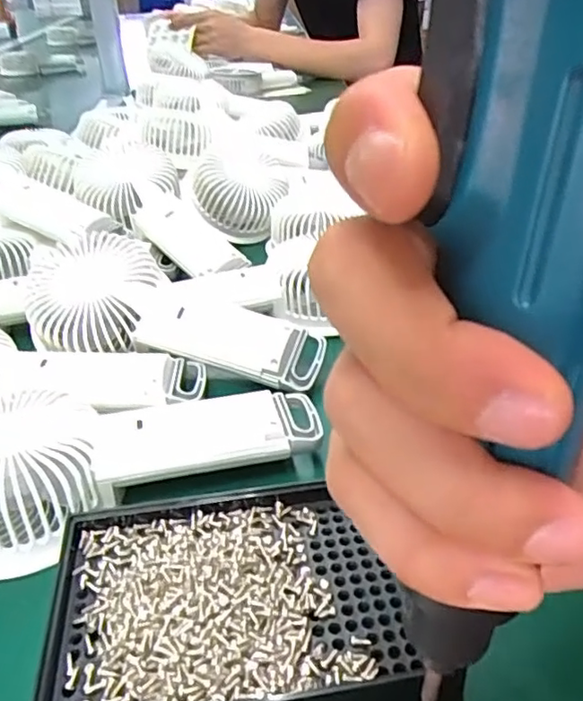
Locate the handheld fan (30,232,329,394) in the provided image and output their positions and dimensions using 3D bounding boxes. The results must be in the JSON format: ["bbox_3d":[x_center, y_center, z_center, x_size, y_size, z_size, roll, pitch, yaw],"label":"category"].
[{"bbox_3d":[-0.067,-0.021,0.357,0.174,0.044,0.071,18,36,2],"label":"handheld fan"}]

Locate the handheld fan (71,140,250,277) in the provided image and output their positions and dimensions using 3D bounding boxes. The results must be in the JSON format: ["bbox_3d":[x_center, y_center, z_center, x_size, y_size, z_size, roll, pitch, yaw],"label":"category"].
[{"bbox_3d":[-0.101,-0.110,0.469,0.159,0.033,0.068,43,49,14],"label":"handheld fan"}]

